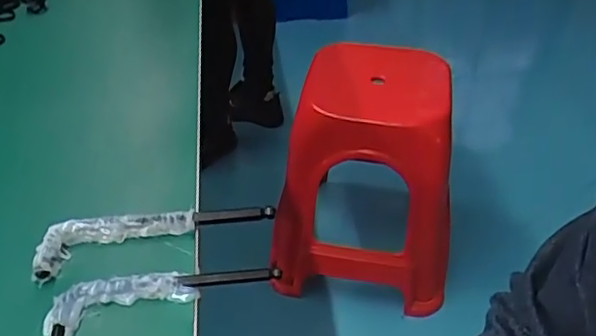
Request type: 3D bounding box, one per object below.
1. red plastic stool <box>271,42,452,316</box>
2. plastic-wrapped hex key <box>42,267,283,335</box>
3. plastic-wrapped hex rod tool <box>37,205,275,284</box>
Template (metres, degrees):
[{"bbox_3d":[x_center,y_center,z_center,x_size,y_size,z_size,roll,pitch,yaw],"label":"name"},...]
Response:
[{"bbox_3d":[0.157,0.022,1.219,0.376,0.503,0.260,9,41,9],"label":"red plastic stool"},{"bbox_3d":[-0.095,0.086,0.403,0.156,0.014,0.038,-13,42,-17],"label":"plastic-wrapped hex key"},{"bbox_3d":[-0.108,0.051,0.442,0.177,0.023,0.043,-8,41,-12],"label":"plastic-wrapped hex rod tool"}]

